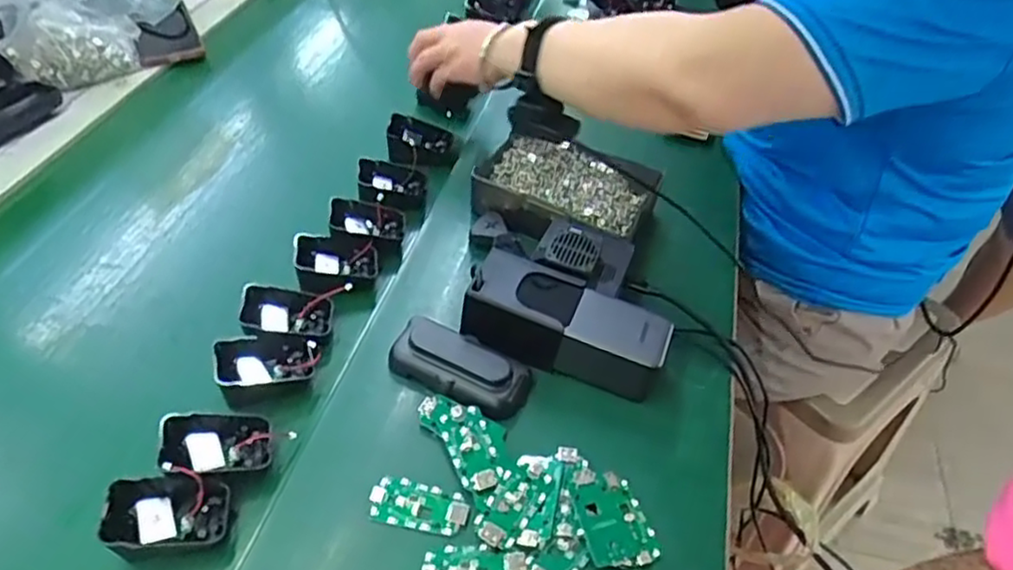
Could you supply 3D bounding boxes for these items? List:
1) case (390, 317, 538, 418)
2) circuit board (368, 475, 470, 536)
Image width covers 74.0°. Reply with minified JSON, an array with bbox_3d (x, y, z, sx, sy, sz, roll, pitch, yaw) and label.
[{"bbox_3d":[-0.034,0.061,0.515,0.104,0.028,0.054,23,49,18],"label":"case"},{"bbox_3d":[-0.058,0.146,0.447,0.063,0.005,0.032,11,47,7],"label":"circuit board"}]

